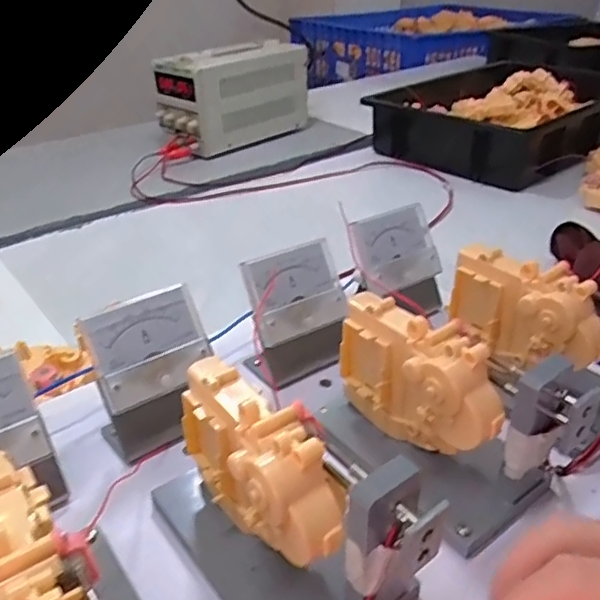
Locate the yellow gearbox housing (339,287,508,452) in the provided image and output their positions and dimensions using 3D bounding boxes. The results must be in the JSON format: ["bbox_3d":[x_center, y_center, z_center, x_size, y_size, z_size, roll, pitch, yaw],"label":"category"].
[{"bbox_3d":[0.060,0.043,0.309,0.034,0.072,0.094,-16,36,-25],"label":"yellow gearbox housing"}]

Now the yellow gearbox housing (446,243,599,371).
[{"bbox_3d":[0.134,0.008,0.357,0.032,0.061,0.098,-20,38,-30],"label":"yellow gearbox housing"}]

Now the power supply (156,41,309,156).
[{"bbox_3d":[-0.117,-0.374,1.076,0.119,0.151,0.266,23,39,34],"label":"power supply"}]

